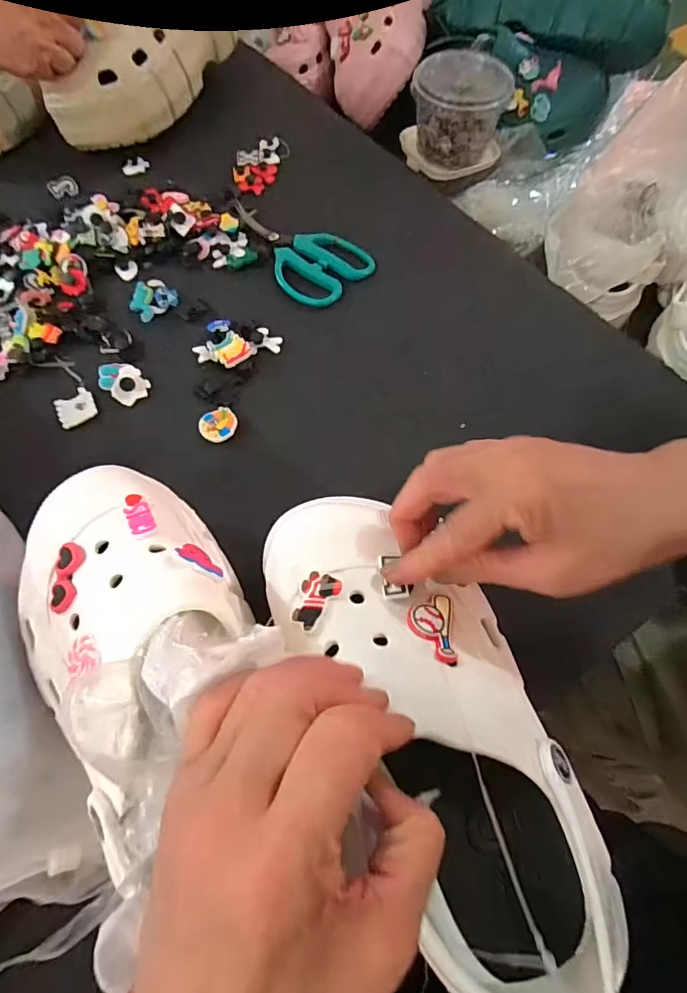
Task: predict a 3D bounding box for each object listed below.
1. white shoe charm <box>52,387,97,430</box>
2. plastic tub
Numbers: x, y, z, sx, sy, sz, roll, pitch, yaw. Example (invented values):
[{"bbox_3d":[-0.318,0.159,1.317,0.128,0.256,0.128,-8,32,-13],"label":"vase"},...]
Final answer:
[{"bbox_3d":[-0.213,-0.071,0.391,0.029,0.005,0.031,-33,67,-15],"label":"white shoe charm"},{"bbox_3d":[0.139,-0.468,0.598,0.116,0.082,0.096,10,63,5],"label":"plastic tub"}]

